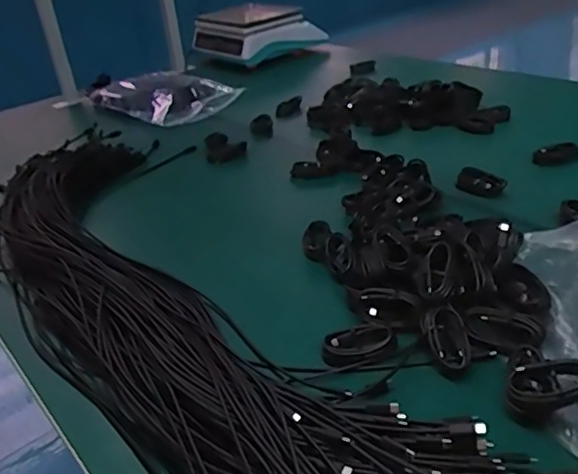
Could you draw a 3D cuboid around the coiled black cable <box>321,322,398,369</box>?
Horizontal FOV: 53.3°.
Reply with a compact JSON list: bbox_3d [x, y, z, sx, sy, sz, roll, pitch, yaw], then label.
[{"bbox_3d":[0.071,0.109,0.593,0.076,0.018,0.038,-16,31,-15],"label":"coiled black cable"}]

